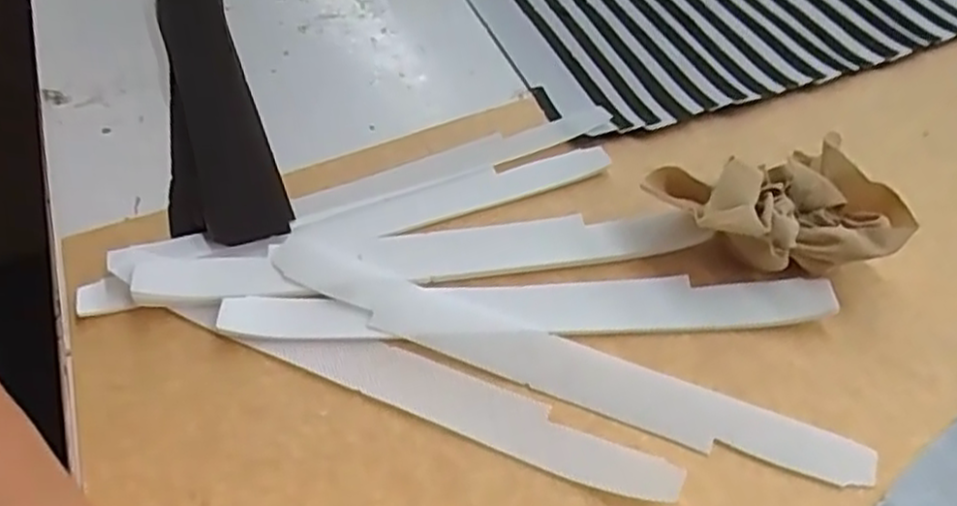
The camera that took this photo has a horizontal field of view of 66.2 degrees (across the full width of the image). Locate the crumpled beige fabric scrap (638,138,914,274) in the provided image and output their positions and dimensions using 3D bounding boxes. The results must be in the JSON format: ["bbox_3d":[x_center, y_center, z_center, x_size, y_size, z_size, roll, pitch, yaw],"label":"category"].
[{"bbox_3d":[0.130,-0.024,0.330,0.105,0.040,0.072,0,50,6],"label":"crumpled beige fabric scrap"}]

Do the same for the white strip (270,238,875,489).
[{"bbox_3d":[0.023,0.043,0.307,0.258,0.007,0.028,18,58,17],"label":"white strip"}]

